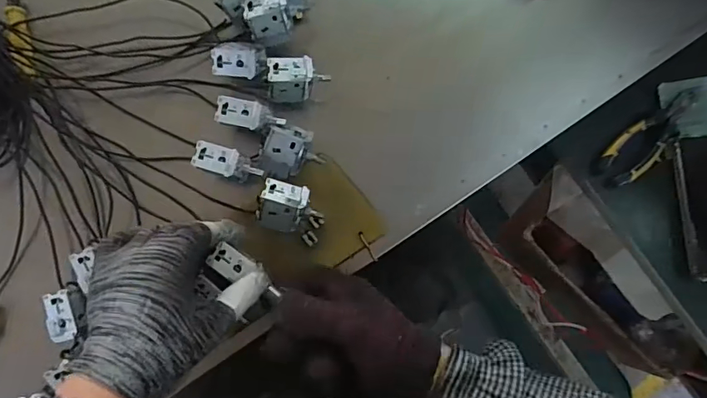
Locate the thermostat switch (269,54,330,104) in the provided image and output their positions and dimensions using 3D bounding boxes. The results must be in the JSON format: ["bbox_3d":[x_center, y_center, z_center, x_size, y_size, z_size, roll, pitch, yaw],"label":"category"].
[{"bbox_3d":[-0.049,-0.106,0.440,0.053,0.036,0.031,-3,84,-8],"label":"thermostat switch"}]

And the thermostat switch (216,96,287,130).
[{"bbox_3d":[-0.090,-0.070,0.421,0.056,0.020,0.023,16,82,-6],"label":"thermostat switch"}]

